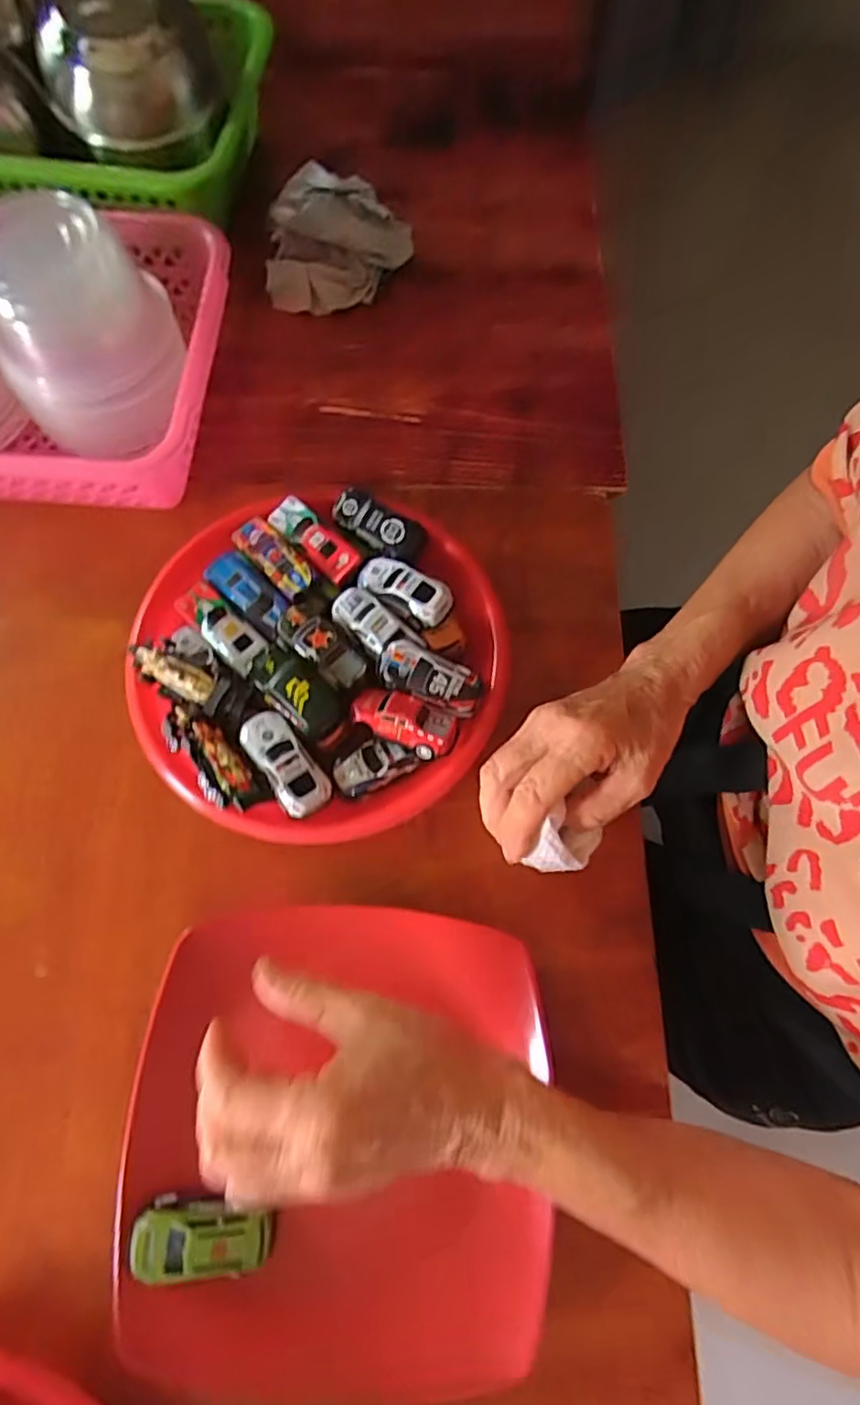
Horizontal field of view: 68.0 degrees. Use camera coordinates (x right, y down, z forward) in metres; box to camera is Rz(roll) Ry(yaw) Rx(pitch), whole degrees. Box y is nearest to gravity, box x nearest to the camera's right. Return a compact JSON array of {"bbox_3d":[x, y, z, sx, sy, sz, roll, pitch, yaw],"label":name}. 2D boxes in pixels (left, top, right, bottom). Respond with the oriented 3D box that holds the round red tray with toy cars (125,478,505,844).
[{"bbox_3d":[-0.074,-0.028,0.395,0.219,0.048,0.217,0,72,-1],"label":"round red tray with toy cars"}]

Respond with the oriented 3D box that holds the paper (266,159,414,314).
[{"bbox_3d":[-0.072,-0.363,0.502,0.115,0.053,0.087,-4,72,-2],"label":"paper"}]

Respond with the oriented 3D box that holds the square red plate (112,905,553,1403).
[{"bbox_3d":[-0.046,0.214,0.322,0.201,0.033,0.207,2,72,0],"label":"square red plate"}]

